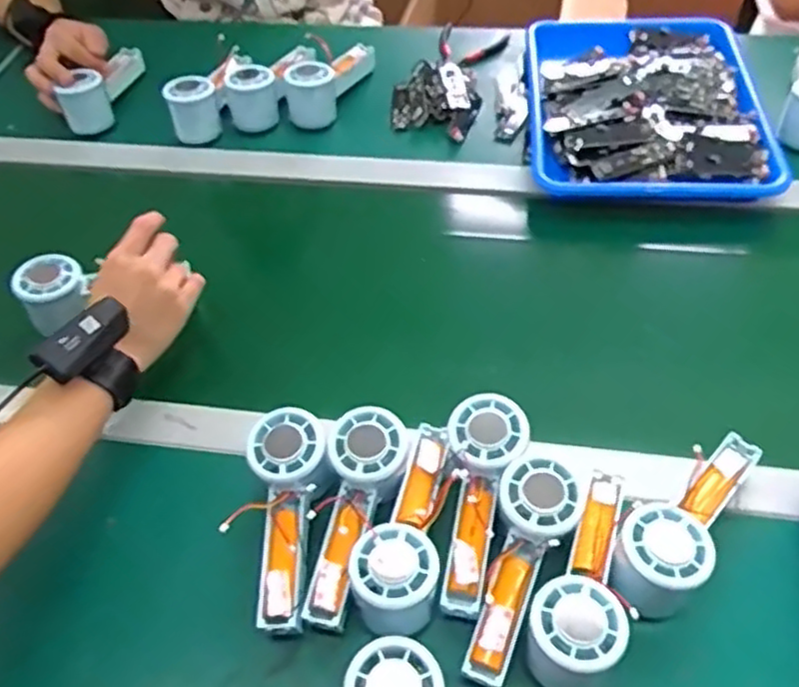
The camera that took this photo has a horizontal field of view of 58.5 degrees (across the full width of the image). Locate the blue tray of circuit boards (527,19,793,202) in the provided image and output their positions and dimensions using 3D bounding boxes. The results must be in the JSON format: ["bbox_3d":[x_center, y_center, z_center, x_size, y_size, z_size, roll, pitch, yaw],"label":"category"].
[{"bbox_3d":[0.275,-0.287,0.813,0.246,0.047,0.331,3,51,5],"label":"blue tray of circuit boards"}]

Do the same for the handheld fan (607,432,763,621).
[{"bbox_3d":[0.205,0.120,0.497,0.057,0.055,0.159,36,61,28],"label":"handheld fan"}]

